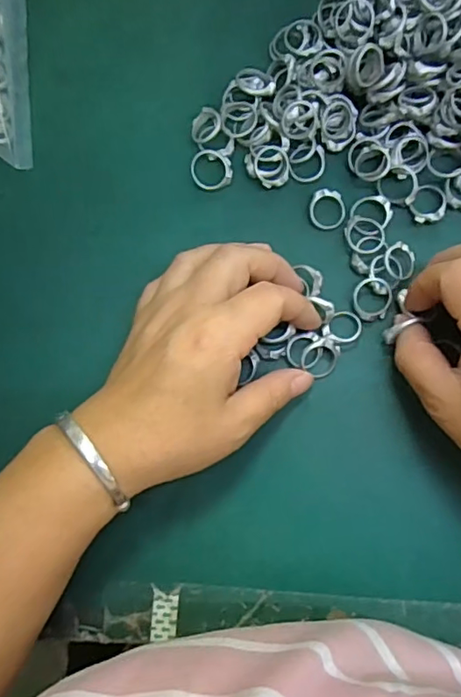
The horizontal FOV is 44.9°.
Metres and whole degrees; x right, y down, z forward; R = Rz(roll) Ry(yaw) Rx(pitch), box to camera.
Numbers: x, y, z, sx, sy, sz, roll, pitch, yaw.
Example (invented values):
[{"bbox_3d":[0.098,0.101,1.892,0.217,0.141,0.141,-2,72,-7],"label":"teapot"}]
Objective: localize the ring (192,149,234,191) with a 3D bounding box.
[{"bbox_3d":[-0.010,-0.099,0.310,0.023,0.004,0.021,0,82,1],"label":"ring"}]

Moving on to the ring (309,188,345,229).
[{"bbox_3d":[0.054,-0.077,0.308,0.019,0.004,0.021,-4,82,0],"label":"ring"}]

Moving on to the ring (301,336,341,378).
[{"bbox_3d":[0.049,0.005,0.294,0.021,0.007,0.018,-35,83,-4],"label":"ring"}]

